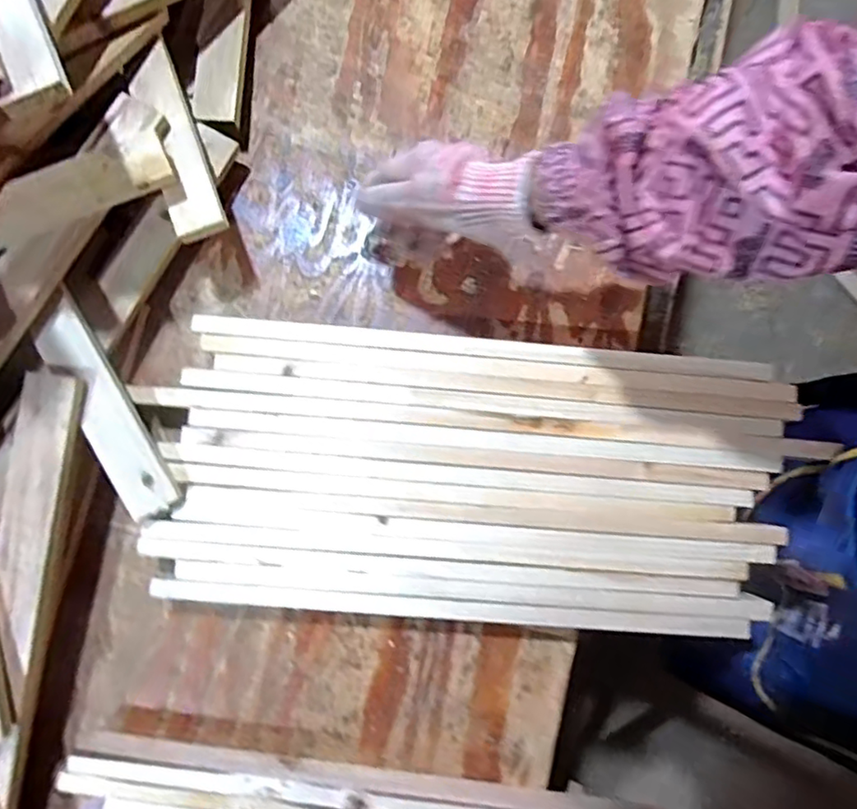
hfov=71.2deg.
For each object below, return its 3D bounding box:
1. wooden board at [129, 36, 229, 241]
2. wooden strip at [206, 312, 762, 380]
[{"bbox_3d":[-0.218,-0.225,0.509,0.042,0.019,0.183,-22,82,-3],"label":"wooden board"},{"bbox_3d":[0.044,-0.050,0.515,0.486,0.009,0.018,5,79,0],"label":"wooden strip"}]

